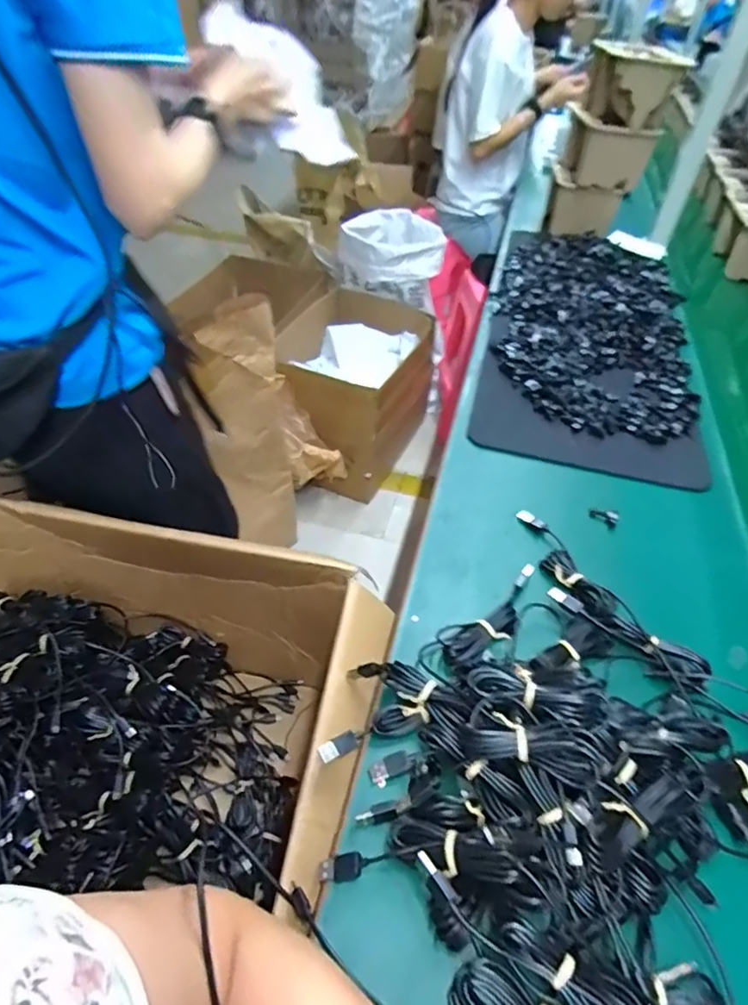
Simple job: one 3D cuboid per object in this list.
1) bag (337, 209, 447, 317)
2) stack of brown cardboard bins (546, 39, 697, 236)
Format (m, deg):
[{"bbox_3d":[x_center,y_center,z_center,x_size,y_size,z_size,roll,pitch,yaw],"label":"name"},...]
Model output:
[{"bbox_3d":[0.053,-0.778,1.787,0.325,0.158,0.293,10,44,3],"label":"bag"},{"bbox_3d":[0.470,-0.723,1.159,0.149,0.298,0.144,-2,45,-9],"label":"stack of brown cardboard bins"}]

